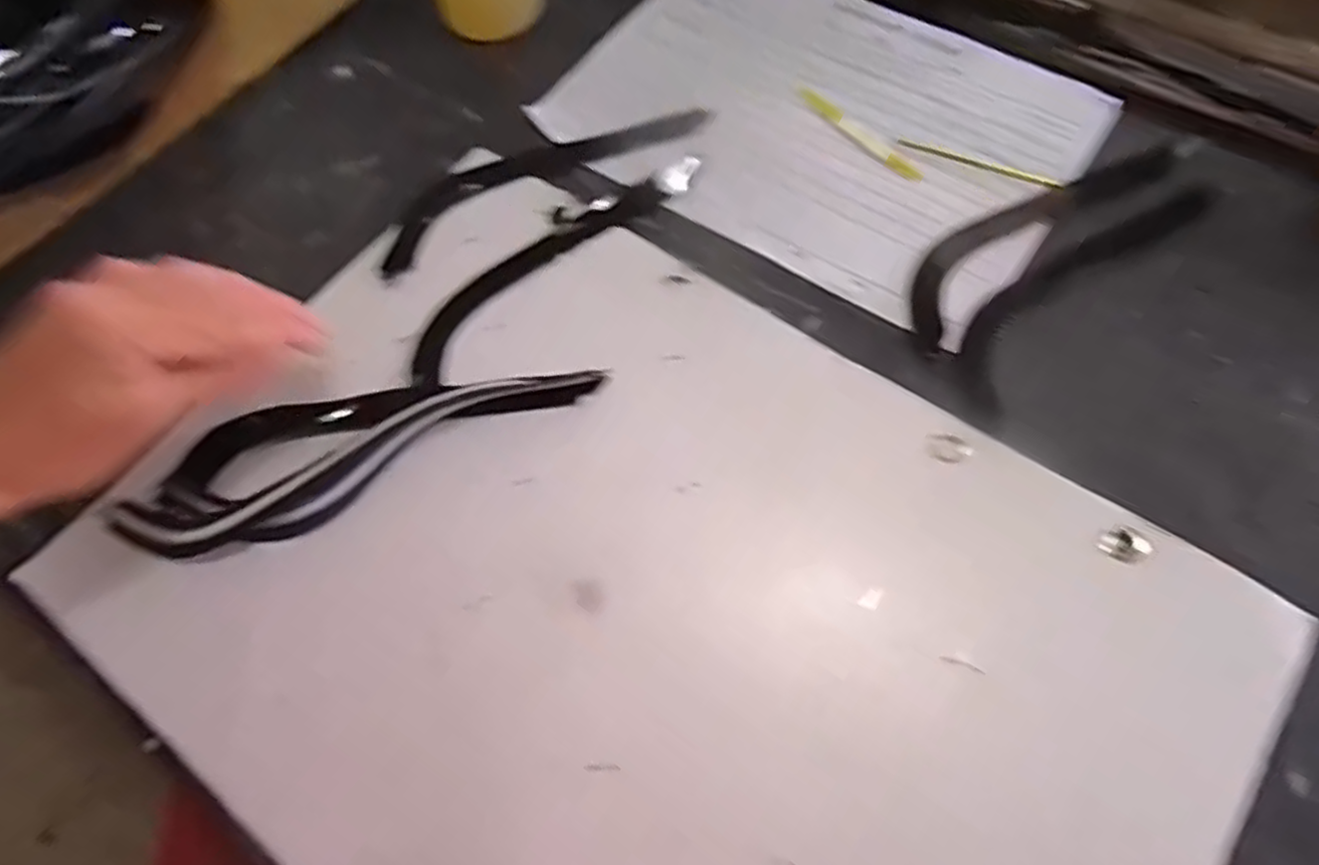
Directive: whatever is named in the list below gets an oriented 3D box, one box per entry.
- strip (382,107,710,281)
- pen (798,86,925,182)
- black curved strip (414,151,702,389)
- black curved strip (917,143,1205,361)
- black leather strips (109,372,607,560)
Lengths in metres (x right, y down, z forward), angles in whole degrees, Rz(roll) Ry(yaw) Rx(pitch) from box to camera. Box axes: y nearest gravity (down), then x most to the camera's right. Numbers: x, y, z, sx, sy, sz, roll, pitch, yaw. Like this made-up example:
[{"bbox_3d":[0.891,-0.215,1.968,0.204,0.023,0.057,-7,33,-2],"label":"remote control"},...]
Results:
[{"bbox_3d":[-0.069,-0.150,0.421,0.201,0.006,0.046,-31,65,-9],"label":"strip"},{"bbox_3d":[0.114,-0.171,0.421,0.011,0.008,0.087,-39,68,-16],"label":"pen"},{"bbox_3d":[-0.057,-0.096,0.397,0.196,0.009,0.037,-43,68,-14],"label":"black curved strip"},{"bbox_3d":[0.201,-0.112,0.392,0.206,0.007,0.044,-36,67,-15],"label":"black curved strip"},{"bbox_3d":[-0.141,0.004,0.345,0.227,0.013,0.064,-15,64,-2],"label":"black leather strips"}]

